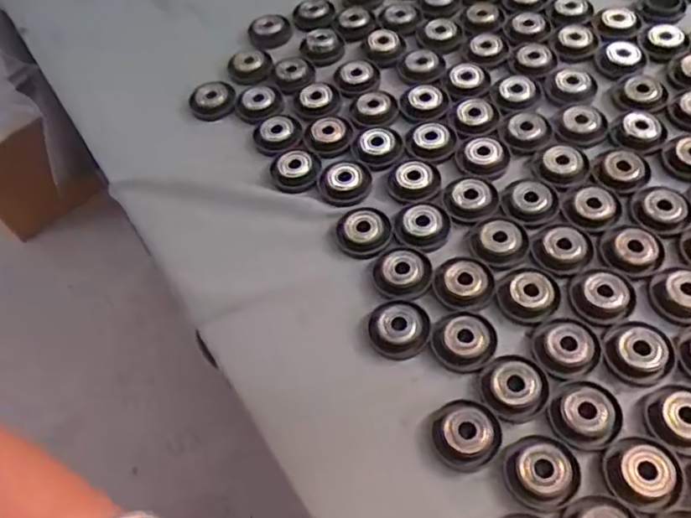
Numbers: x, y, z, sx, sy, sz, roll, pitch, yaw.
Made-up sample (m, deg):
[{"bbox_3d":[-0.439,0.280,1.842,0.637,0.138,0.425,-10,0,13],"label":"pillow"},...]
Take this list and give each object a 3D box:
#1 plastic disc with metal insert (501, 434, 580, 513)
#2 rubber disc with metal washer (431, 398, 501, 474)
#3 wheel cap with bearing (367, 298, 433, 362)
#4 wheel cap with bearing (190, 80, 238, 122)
[{"bbox_3d":[0.088,0.094,0.282,0.032,0.006,0.032,-3,57,5],"label":"plastic disc with metal insert"},{"bbox_3d":[0.057,0.081,0.297,0.031,0.009,0.032,-3,57,5],"label":"rubber disc with metal washer"},{"bbox_3d":[0.028,0.035,0.331,0.031,0.008,0.033,-3,57,5],"label":"wheel cap with bearing"},{"bbox_3d":[-0.091,-0.110,0.437,0.032,0.009,0.028,-23,57,-8],"label":"wheel cap with bearing"}]

